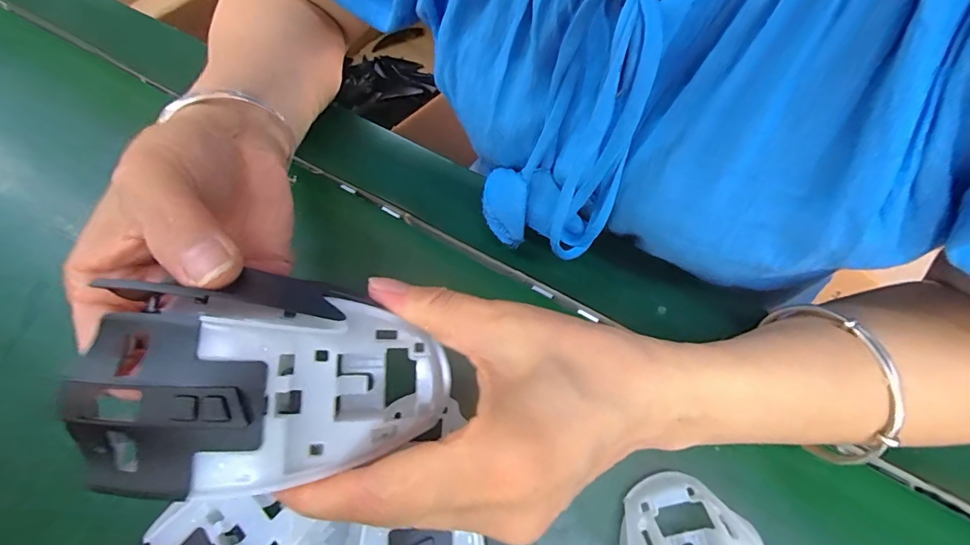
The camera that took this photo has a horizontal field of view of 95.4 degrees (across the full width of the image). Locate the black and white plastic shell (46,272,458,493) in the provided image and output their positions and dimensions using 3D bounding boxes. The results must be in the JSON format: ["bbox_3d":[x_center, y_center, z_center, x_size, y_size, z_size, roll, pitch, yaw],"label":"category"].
[{"bbox_3d":[-0.071,0.037,0.146,0.106,0.045,0.063,-1,66,1],"label":"black and white plastic shell"}]

